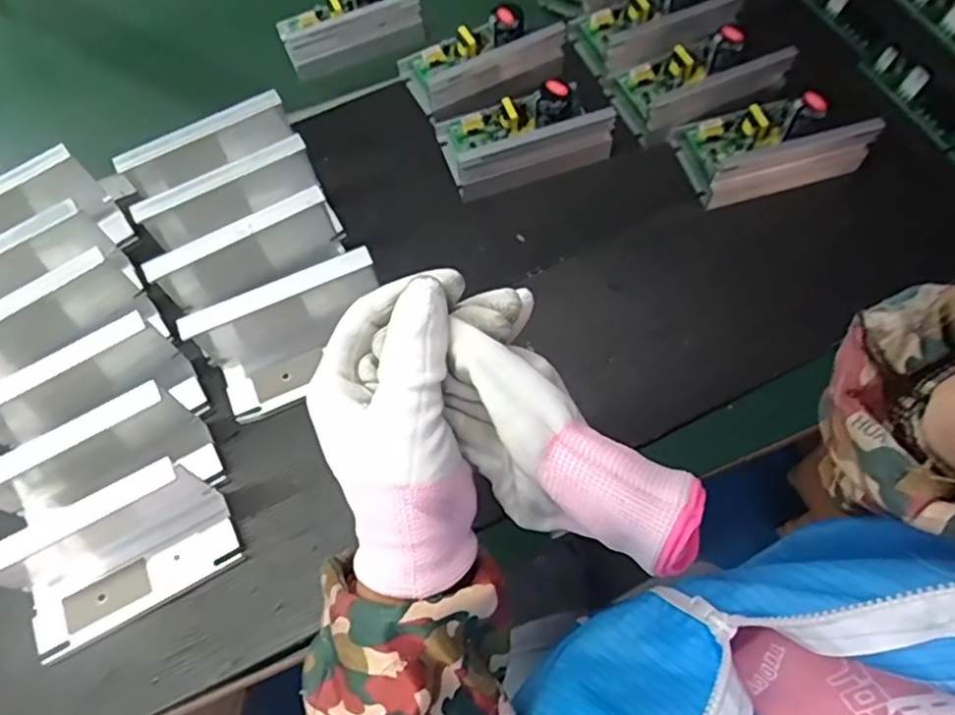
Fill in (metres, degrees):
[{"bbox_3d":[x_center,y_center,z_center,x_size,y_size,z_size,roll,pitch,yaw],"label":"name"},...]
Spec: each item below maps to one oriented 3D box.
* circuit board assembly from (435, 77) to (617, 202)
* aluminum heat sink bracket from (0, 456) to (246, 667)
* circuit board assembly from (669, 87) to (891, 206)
[{"bbox_3d":[0.038,-0.189,0.538,0.129,0.056,0.082,-13,64,-3],"label":"circuit board assembly"},{"bbox_3d":[-0.227,0.117,0.396,0.137,0.076,0.073,-27,65,-10],"label":"aluminum heat sink bracket"},{"bbox_3d":[0.232,-0.179,0.521,0.122,0.061,0.084,-16,64,-4],"label":"circuit board assembly"}]

